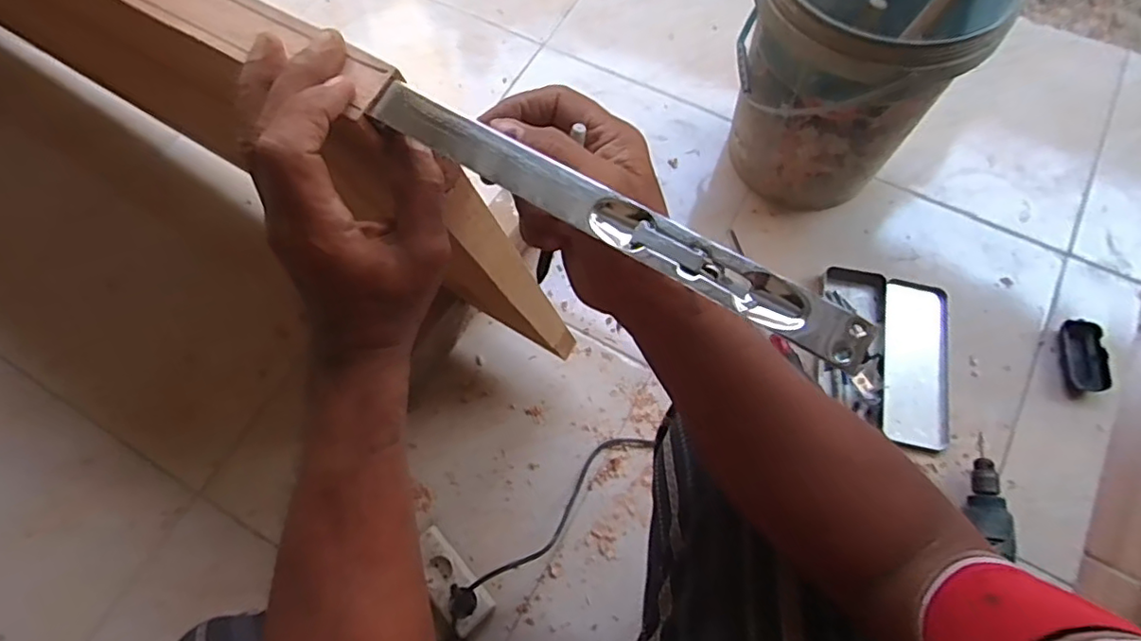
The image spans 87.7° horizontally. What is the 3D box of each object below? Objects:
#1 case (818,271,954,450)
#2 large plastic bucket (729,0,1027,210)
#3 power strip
[{"bbox_3d":[0.481,0.049,0.897,0.190,0.025,0.256,10,69,6],"label":"case"},{"bbox_3d":[0.402,-0.386,0.876,0.288,0.335,0.292,-1,69,1],"label":"large plastic bucket"},{"bbox_3d":[-0.159,0.347,0.798,0.054,0.049,0.134,-36,72,-12],"label":"power strip"}]

